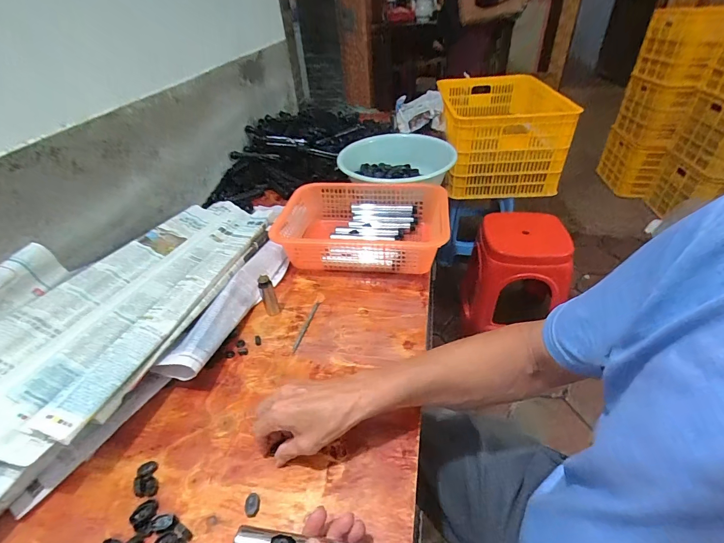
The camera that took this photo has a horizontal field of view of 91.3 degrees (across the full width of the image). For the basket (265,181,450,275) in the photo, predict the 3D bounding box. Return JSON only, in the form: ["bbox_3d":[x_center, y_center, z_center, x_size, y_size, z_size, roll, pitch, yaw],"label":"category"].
[{"bbox_3d":[-0.008,-0.089,0.756,0.355,0.101,0.240,1,39,7],"label":"basket"}]

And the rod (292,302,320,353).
[{"bbox_3d":[-0.094,0.091,0.597,0.008,0.004,0.112,8,40,14],"label":"rod"}]

